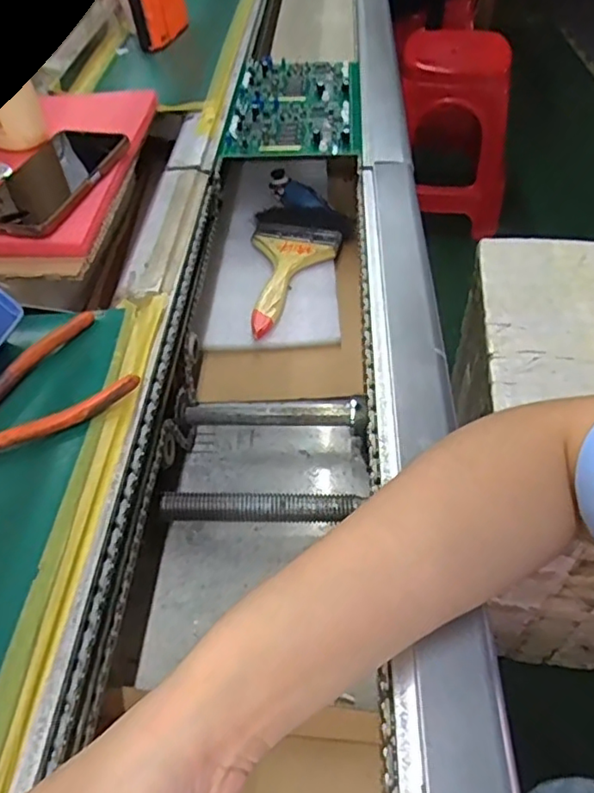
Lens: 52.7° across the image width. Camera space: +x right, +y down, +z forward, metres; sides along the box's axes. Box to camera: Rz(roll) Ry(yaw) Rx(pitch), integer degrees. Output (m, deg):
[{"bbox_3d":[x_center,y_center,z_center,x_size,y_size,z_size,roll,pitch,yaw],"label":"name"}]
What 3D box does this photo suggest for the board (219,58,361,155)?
[{"bbox_3d":[-0.001,-0.350,0.705,0.145,0.012,0.248,1,48,4],"label":"board"}]

